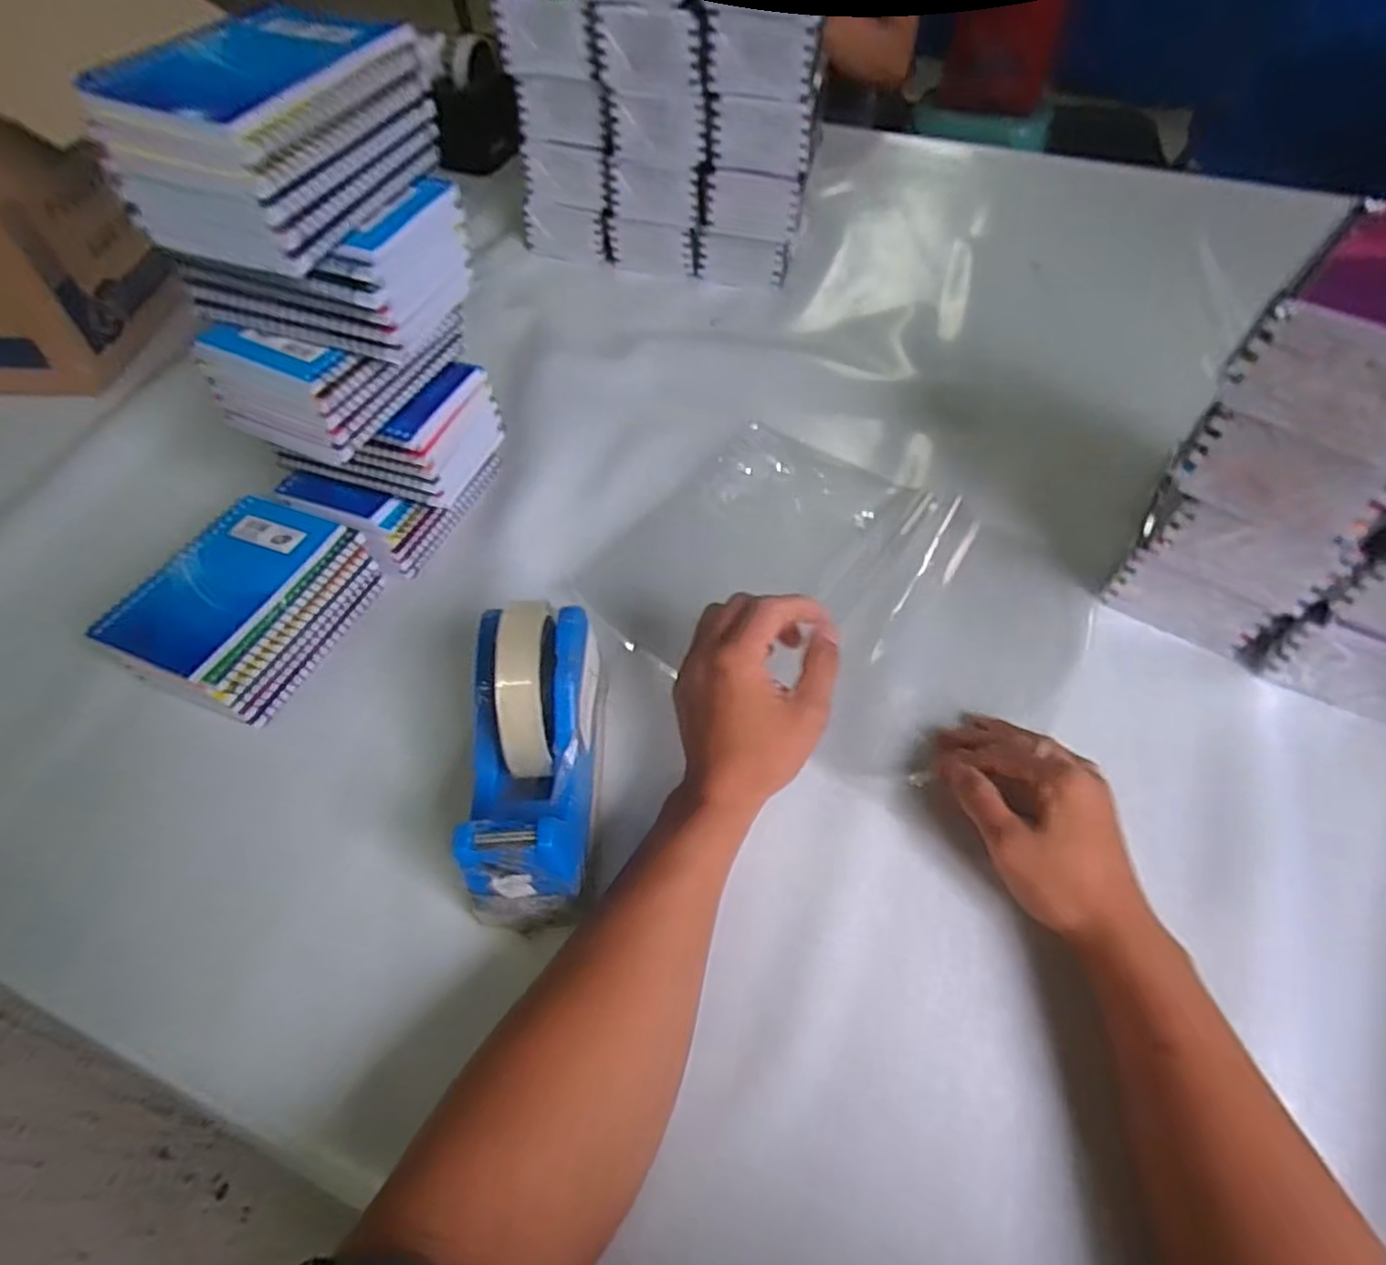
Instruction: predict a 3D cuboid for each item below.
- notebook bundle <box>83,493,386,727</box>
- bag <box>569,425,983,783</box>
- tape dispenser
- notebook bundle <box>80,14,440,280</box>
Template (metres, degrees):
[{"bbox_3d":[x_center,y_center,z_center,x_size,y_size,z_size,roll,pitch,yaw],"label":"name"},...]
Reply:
[{"bbox_3d":[-0.286,-0.015,0.457,0.095,0.064,0.138,19,55,14],"label":"notebook bundle"},{"bbox_3d":[0.078,-0.048,0.516,0.254,0.018,0.245,25,59,22],"label":"bag"},{"bbox_3d":[-0.082,0.059,0.366,0.055,0.117,0.159,0,53,0],"label":"tape dispenser"},{"bbox_3d":[-0.202,-0.247,0.346,0.089,0.062,0.131,17,55,13],"label":"notebook bundle"}]

